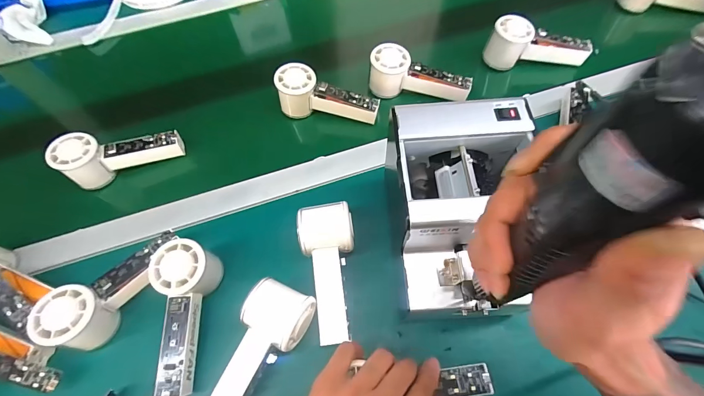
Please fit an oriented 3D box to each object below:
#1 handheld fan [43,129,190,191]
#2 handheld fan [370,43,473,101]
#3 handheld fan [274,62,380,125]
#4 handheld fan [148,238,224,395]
[{"bbox_3d":[-0.310,-0.066,0.451,0.140,0.066,0.045,-24,64,-10],"label":"handheld fan"},{"bbox_3d":[0.100,-0.182,0.497,0.148,0.061,0.053,9,63,7],"label":"handheld fan"},{"bbox_3d":[-0.032,-0.148,0.480,0.149,0.059,0.055,10,63,8],"label":"handheld fan"},{"bbox_3d":[-0.174,0.121,0.351,0.054,0.054,0.147,-1,76,2],"label":"handheld fan"}]

